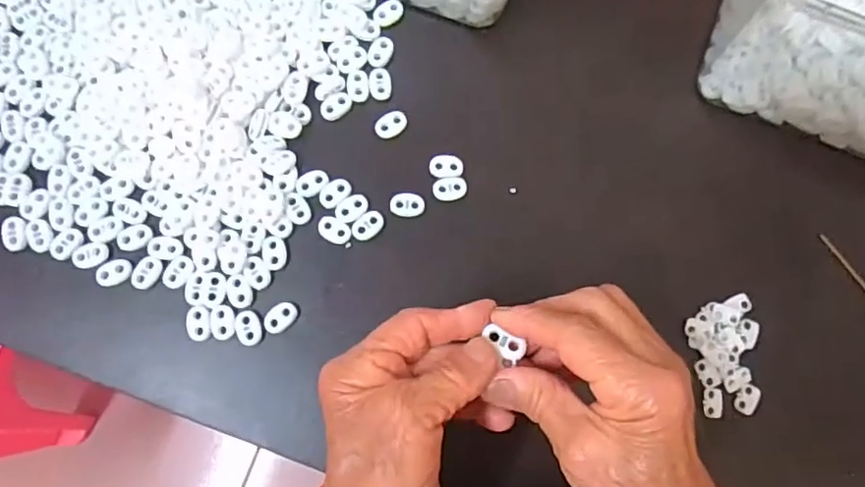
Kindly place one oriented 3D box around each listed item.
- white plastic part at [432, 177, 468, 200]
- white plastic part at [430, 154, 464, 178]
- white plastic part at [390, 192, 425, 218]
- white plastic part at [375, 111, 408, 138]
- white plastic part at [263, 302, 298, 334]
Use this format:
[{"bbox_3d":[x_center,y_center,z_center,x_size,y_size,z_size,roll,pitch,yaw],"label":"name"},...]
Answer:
[{"bbox_3d":[0.012,-0.037,0.395,0.023,0.004,0.016,-6,81,-1],"label":"white plastic part"},{"bbox_3d":[0.009,-0.053,0.396,0.023,0.004,0.016,-3,81,0],"label":"white plastic part"},{"bbox_3d":[-0.017,-0.026,0.392,0.022,0.004,0.016,-3,81,0],"label":"white plastic part"},{"bbox_3d":[-0.028,-0.082,0.401,0.024,0.004,0.016,-41,83,-6],"label":"white plastic part"},{"bbox_3d":[-0.099,0.048,0.381,0.023,0.004,0.013,-39,83,-6],"label":"white plastic part"}]

